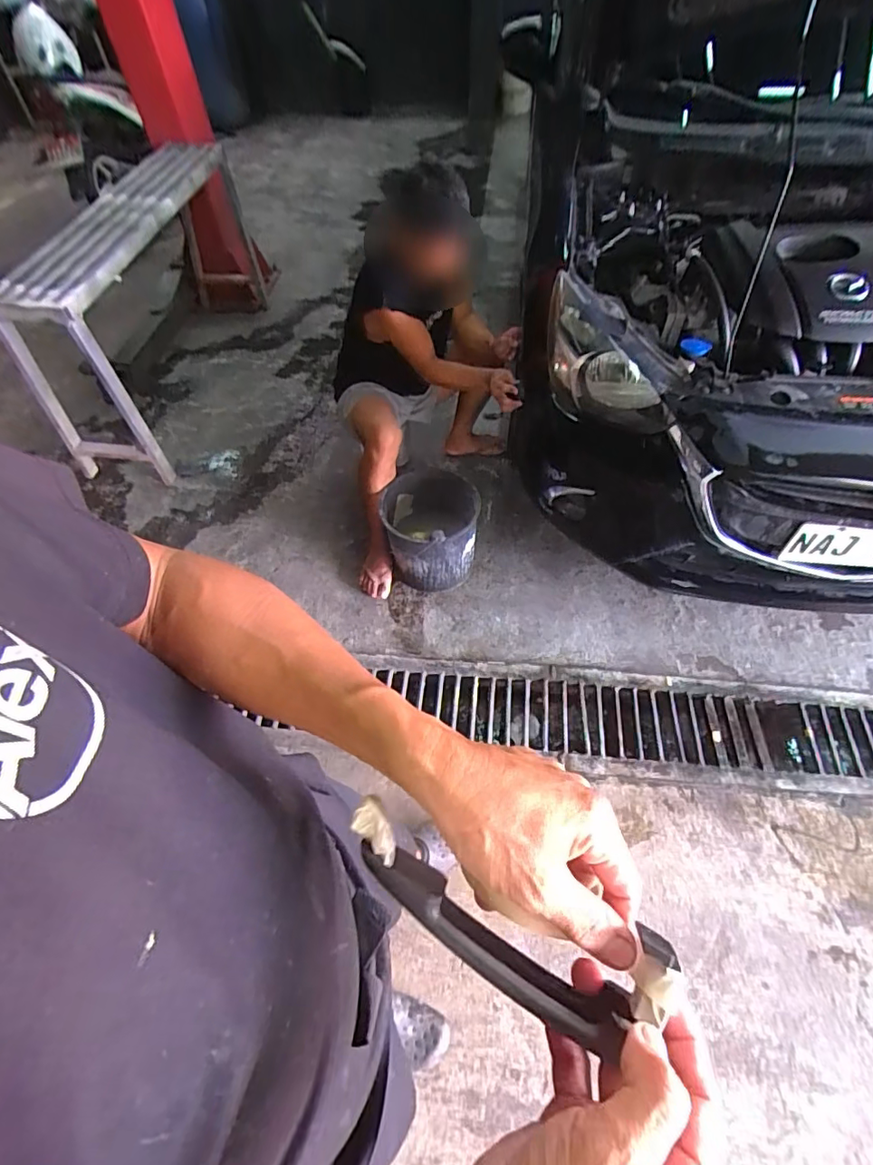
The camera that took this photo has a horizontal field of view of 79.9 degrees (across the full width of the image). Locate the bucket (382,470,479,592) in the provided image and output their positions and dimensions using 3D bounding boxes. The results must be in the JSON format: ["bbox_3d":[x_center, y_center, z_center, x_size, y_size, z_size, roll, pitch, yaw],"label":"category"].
[{"bbox_3d":[-0.024,-0.163,1.669,0.296,0.276,0.307,1,53,0],"label":"bucket"}]

